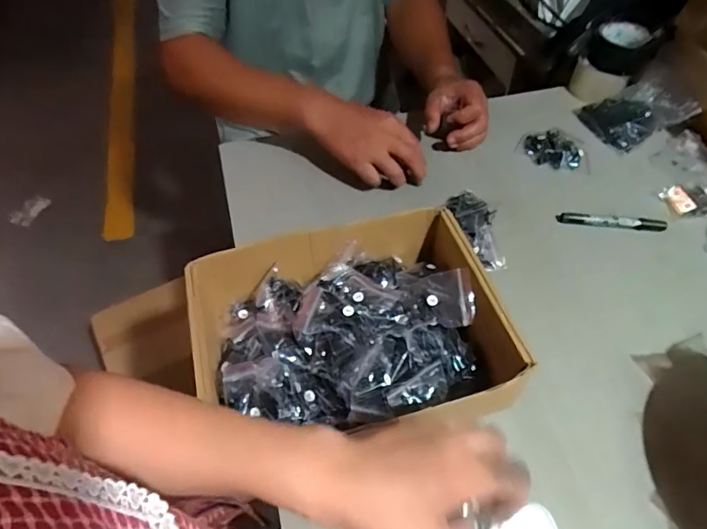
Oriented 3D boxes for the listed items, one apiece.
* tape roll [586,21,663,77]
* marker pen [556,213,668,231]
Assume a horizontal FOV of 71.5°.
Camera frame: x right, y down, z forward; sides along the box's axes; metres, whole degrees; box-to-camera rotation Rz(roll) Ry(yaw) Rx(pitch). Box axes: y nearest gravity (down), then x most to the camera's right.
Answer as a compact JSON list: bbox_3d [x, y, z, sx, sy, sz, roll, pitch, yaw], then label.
[{"bbox_3d":[0.441,-0.359,0.799,0.099,0.062,0.099,0,51,1],"label":"tape roll"},{"bbox_3d":[0.345,-0.058,0.655,0.139,0.013,0.017,4,51,4],"label":"marker pen"}]

